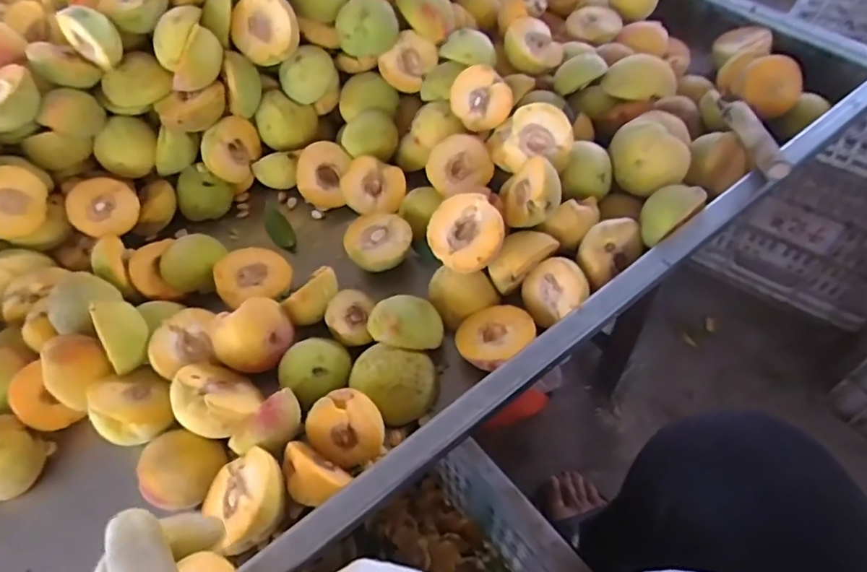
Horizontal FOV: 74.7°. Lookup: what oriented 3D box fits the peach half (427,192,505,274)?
[{"bbox_3d":[0.027,-0.041,0.450,0.058,0.022,0.062,-40,61,7],"label":"peach half"}]

